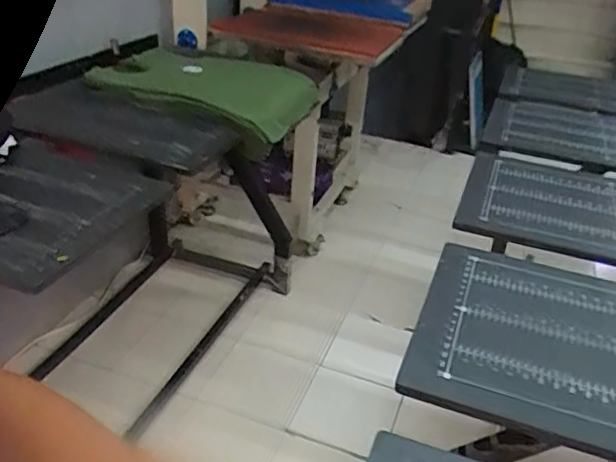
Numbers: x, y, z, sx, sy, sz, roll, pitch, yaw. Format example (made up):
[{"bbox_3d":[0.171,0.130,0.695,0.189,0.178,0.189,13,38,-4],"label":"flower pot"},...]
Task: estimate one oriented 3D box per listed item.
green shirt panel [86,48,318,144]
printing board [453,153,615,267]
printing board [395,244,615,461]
[{"bbox_3d":[-0.281,-0.425,1.746,0.574,0.094,0.513,16,32,8],"label":"green shirt panel"},{"bbox_3d":[0.632,-0.049,1.257,0.599,0.032,0.397,14,32,20],"label":"printing board"},{"bbox_3d":[0.459,0.179,0.857,0.584,0.026,0.399,12,31,18],"label":"printing board"}]

